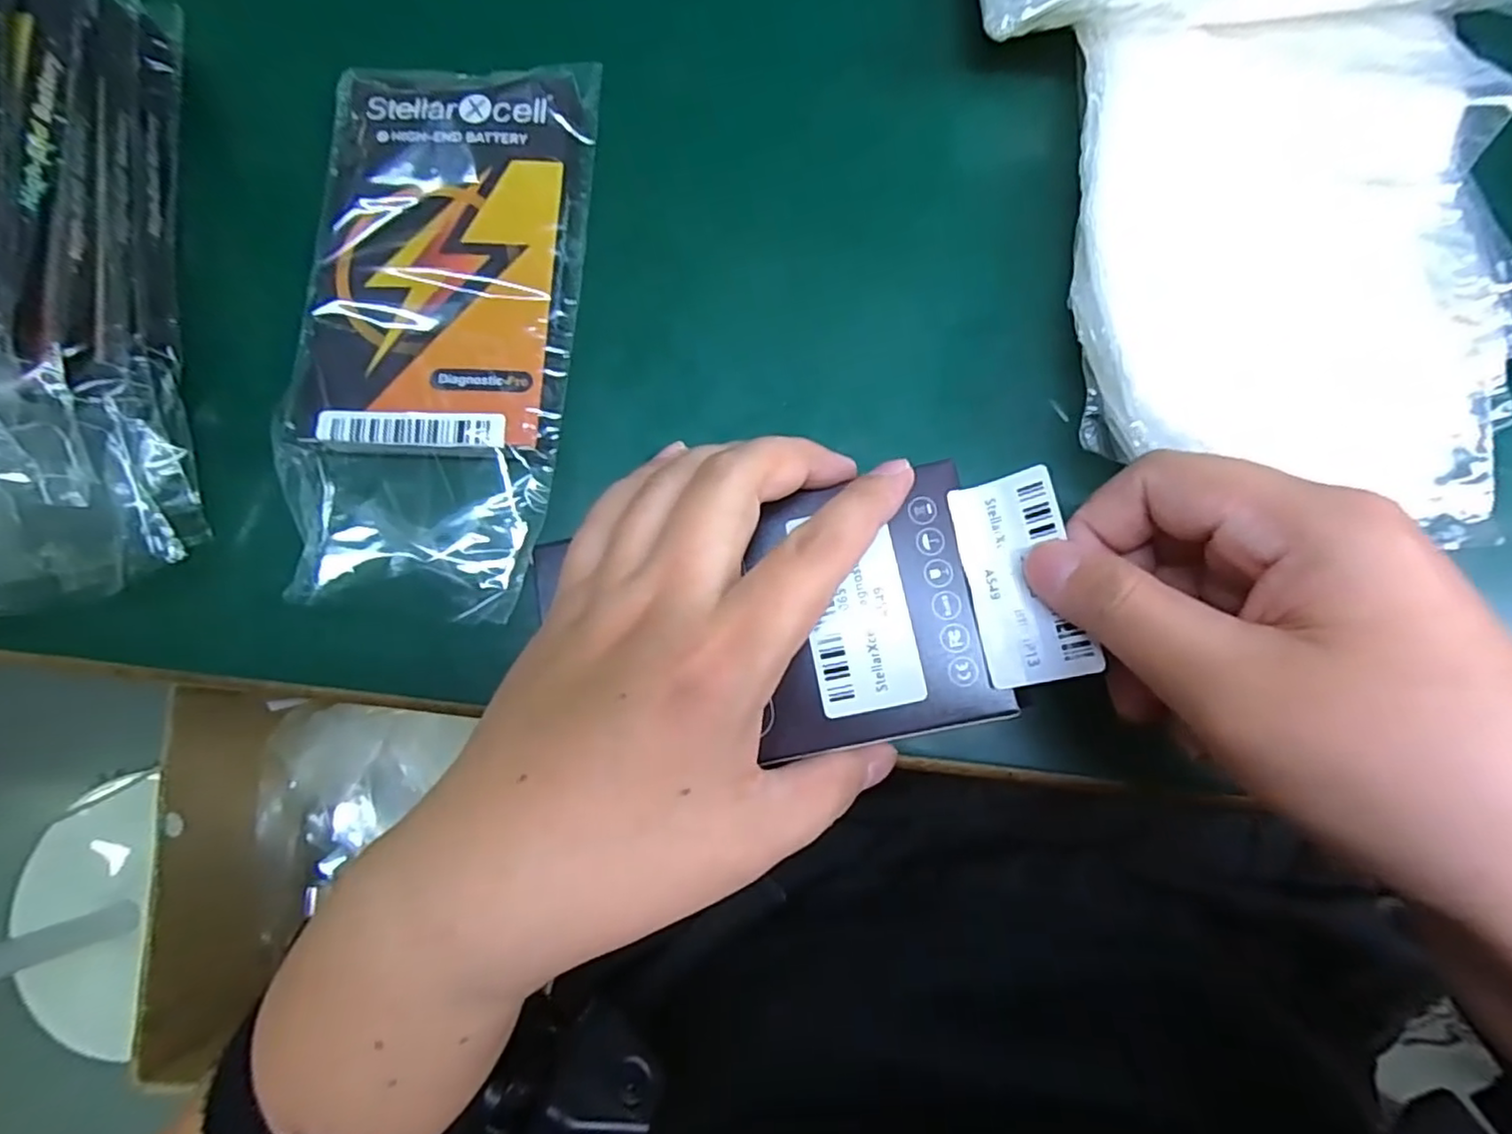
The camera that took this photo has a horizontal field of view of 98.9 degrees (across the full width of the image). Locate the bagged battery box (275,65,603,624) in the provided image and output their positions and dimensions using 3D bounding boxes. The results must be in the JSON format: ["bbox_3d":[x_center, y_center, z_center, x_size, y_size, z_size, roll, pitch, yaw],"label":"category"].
[{"bbox_3d":[-0.107,-0.082,0.212,0.091,0.016,0.187,4,82,1],"label":"bagged battery box"}]

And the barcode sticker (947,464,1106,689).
[{"bbox_3d":[0.076,0.003,0.186,0.028,0.006,0.059,-14,79,17],"label":"barcode sticker"}]

